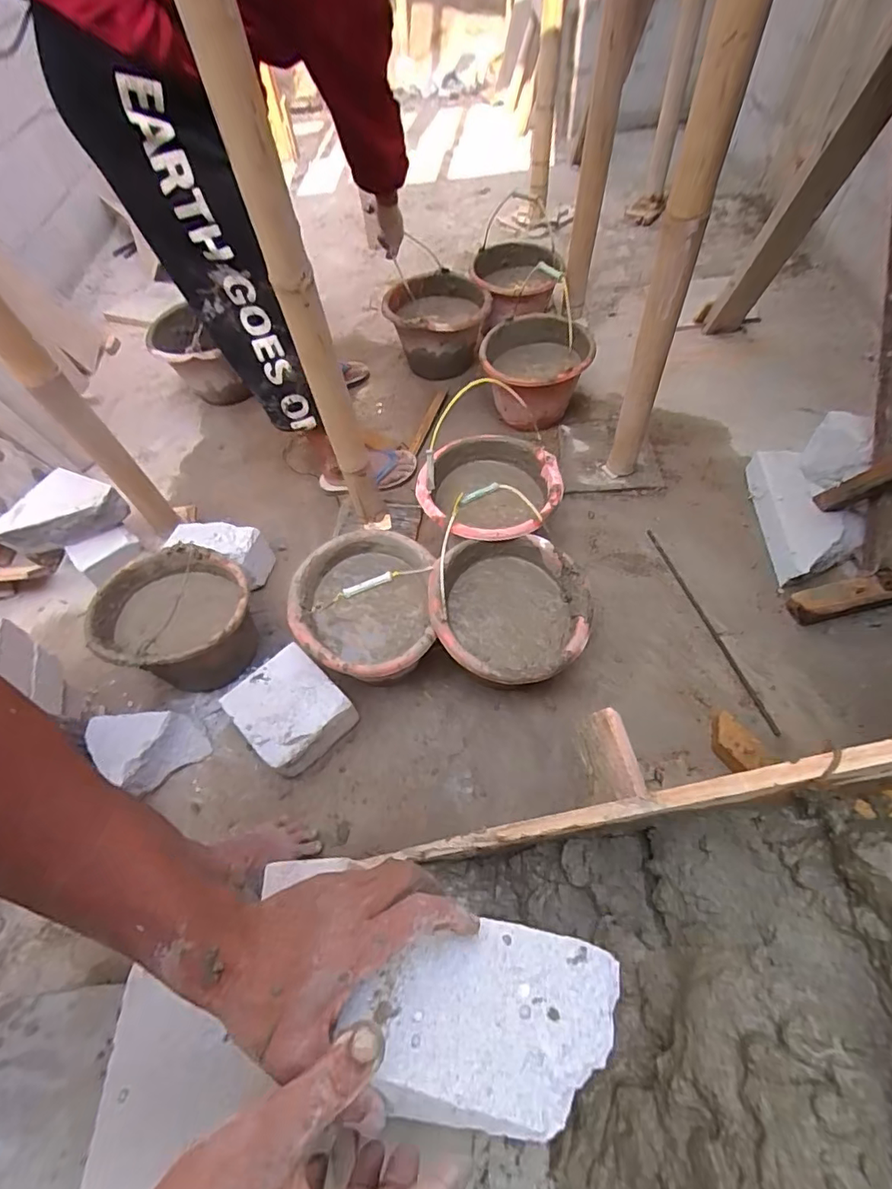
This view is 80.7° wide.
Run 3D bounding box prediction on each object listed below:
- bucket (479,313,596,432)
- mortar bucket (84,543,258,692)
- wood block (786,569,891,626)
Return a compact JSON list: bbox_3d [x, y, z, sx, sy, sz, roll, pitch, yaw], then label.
[{"bbox_3d":[0.239,-0.590,1.405,0.272,0.176,0.289,-2,58,3],"label":"bucket"},{"bbox_3d":[-0.515,0.066,1.050,0.303,0.216,0.259,26,63,19],"label":"mortar bucket"},{"bbox_3d":[0.879,-0.010,1.082,0.341,0.058,0.065,-13,56,-4],"label":"wood block"}]

